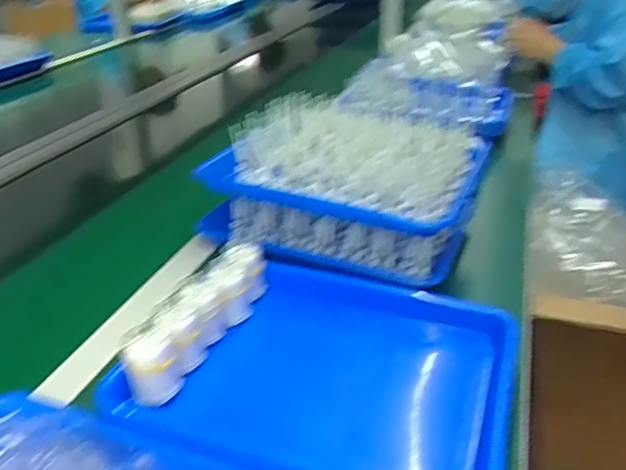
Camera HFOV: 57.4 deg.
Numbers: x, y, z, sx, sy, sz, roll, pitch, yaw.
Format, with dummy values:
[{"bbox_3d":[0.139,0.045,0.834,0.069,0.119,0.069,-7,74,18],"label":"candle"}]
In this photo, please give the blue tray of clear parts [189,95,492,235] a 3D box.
[{"bbox_3d":[0.055,-0.113,0.764,0.301,0.074,0.276,14,33,23],"label":"blue tray of clear parts"}]

